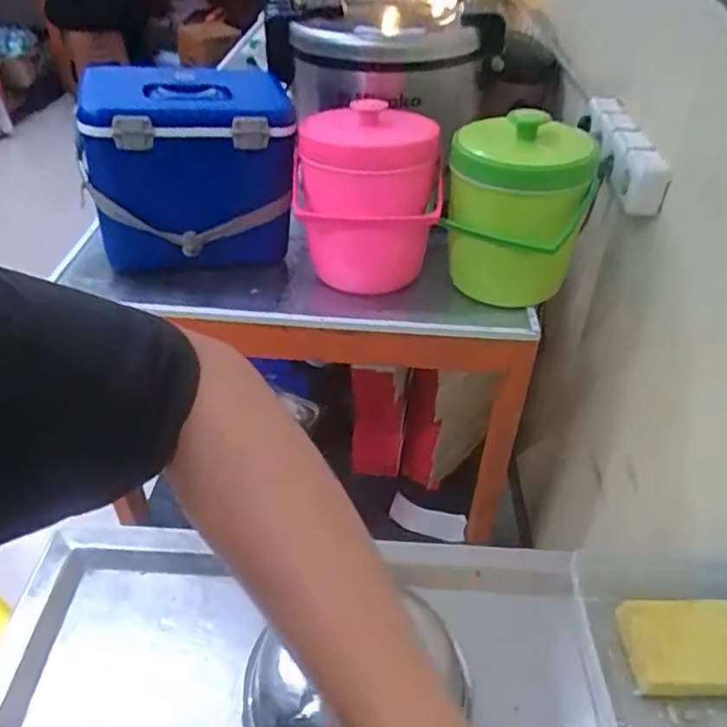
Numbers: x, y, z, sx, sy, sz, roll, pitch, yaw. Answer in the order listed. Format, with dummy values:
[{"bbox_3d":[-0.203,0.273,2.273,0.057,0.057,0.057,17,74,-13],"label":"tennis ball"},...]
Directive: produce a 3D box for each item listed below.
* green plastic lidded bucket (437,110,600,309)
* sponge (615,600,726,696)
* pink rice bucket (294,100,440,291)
[{"bbox_3d":[0.233,-0.235,0.997,0.202,0.257,0.182,10,41,10],"label":"green plastic lidded bucket"},{"bbox_3d":[0.296,0.259,0.592,0.101,0.028,0.081,2,40,1],"label":"sponge"},{"bbox_3d":[0.002,-0.257,1.041,0.222,0.253,0.183,0,40,-1],"label":"pink rice bucket"}]

